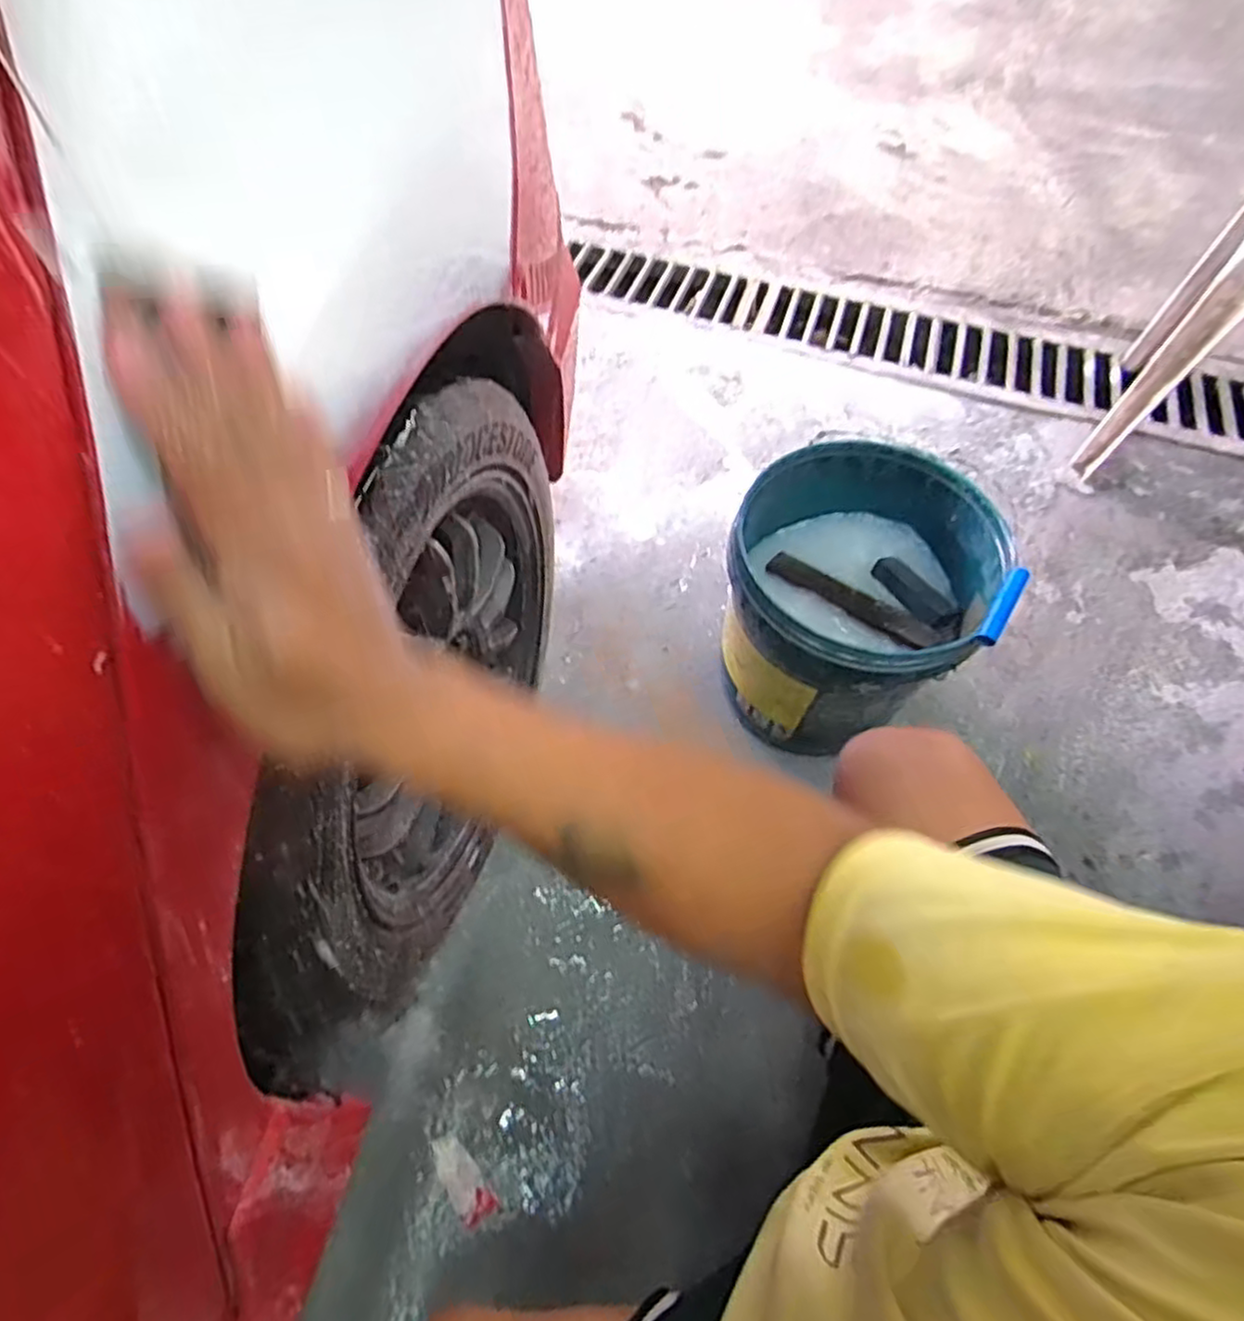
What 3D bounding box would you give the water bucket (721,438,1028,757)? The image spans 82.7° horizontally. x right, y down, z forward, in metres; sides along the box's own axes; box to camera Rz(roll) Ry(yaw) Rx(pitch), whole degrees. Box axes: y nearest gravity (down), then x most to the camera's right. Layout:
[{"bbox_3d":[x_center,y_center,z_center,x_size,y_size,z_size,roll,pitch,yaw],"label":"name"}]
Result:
[{"bbox_3d":[0.273,-0.068,0.889,0.286,0.293,0.286,0,62,0],"label":"water bucket"}]

